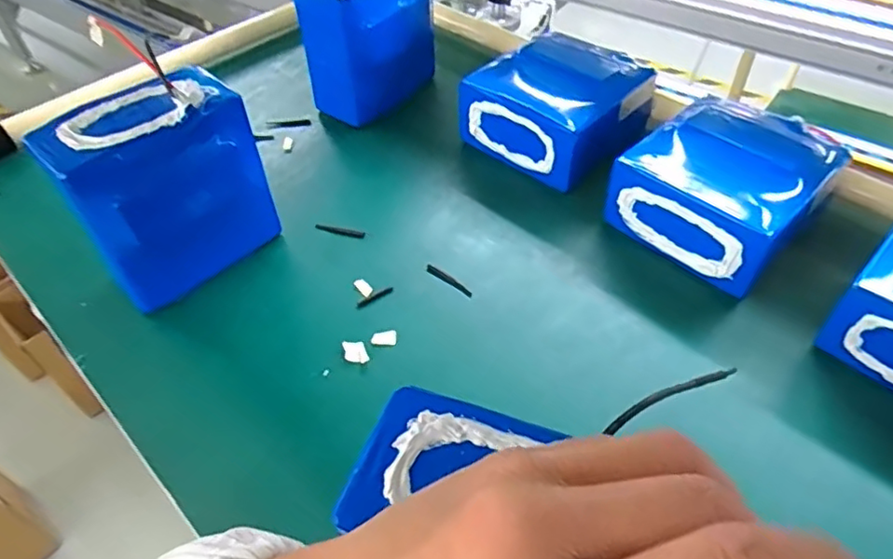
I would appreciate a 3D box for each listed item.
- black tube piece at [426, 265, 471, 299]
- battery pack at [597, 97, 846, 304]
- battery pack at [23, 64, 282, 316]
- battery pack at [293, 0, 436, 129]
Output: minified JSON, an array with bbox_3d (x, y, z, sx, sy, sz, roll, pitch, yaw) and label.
[{"bbox_3d":[0.002,0.001,0.547,0.054,0.006,0.008,32,57,28],"label":"black tube piece"},{"bbox_3d":[0.244,-0.082,0.549,0.151,0.090,0.144,-37,56,-27],"label":"battery pack"},{"bbox_3d":[-0.234,-0.068,0.529,0.072,0.165,0.153,35,59,29],"label":"battery pack"},{"bbox_3d":[-0.083,-0.270,0.698,0.082,0.165,0.138,31,56,27],"label":"battery pack"}]

